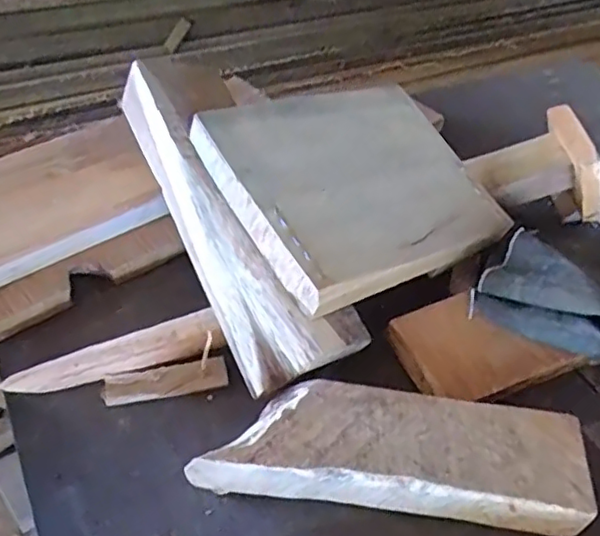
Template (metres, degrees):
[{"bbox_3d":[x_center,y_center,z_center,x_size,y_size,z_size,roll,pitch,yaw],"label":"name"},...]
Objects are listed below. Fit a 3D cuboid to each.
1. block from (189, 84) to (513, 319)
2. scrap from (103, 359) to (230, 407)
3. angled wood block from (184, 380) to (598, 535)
[{"bbox_3d":[0.038,-0.056,0.397,0.169,0.023,0.144,-21,68,-35],"label":"block"},{"bbox_3d":[-0.077,0.065,0.355,0.069,0.011,0.018,-7,48,-14],"label":"scrap"},{"bbox_3d":[0.049,0.096,0.322,0.191,0.035,0.056,7,46,0],"label":"angled wood block"}]

